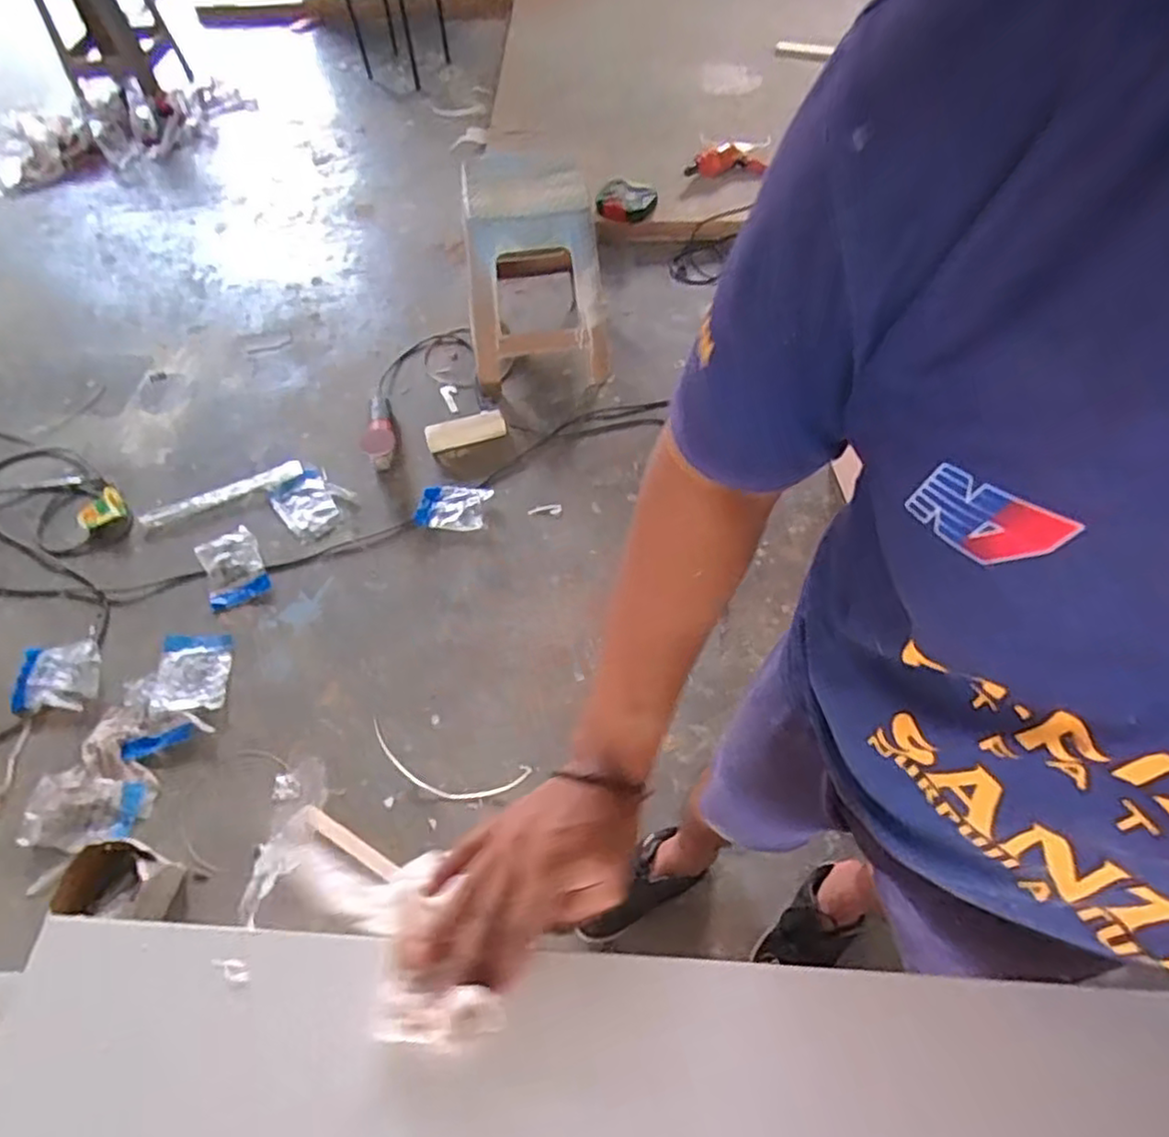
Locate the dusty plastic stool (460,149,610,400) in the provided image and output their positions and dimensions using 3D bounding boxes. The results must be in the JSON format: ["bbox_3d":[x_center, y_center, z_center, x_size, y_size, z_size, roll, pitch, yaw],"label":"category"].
[{"bbox_3d":[-0.122,-0.759,1.752,0.338,0.533,0.349,-3,57,-1],"label":"dusty plastic stool"}]

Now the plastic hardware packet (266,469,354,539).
[{"bbox_3d":[-0.674,-0.169,1.716,0.168,0.008,0.207,-36,63,-20],"label":"plastic hardware packet"}]

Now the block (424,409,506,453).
[{"bbox_3d":[-0.309,-0.357,1.802,0.202,0.061,0.057,-16,58,-9],"label":"block"}]

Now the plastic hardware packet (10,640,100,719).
[{"bbox_3d":[-1.118,0.229,1.469,0.177,0.025,0.147,-7,61,-7],"label":"plastic hardware packet"}]

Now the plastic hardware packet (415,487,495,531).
[{"bbox_3d":[-0.317,-0.153,1.680,0.172,0.014,0.124,8,58,6],"label":"plastic hardware packet"}]

